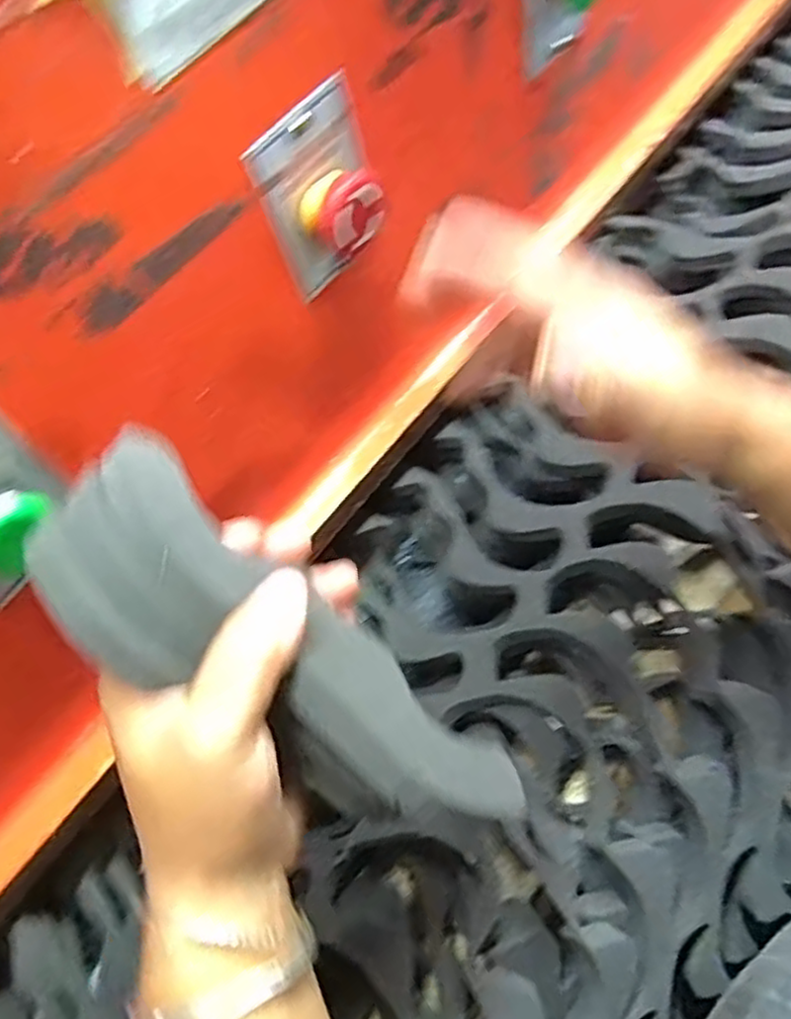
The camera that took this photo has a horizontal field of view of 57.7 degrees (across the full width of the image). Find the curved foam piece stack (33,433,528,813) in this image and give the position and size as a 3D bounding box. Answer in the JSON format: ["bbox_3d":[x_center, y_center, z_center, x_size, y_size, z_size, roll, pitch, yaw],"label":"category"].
[{"bbox_3d":[-0.034,0.058,0.255,0.196,0.029,0.066,40,69,-11],"label":"curved foam piece stack"}]

